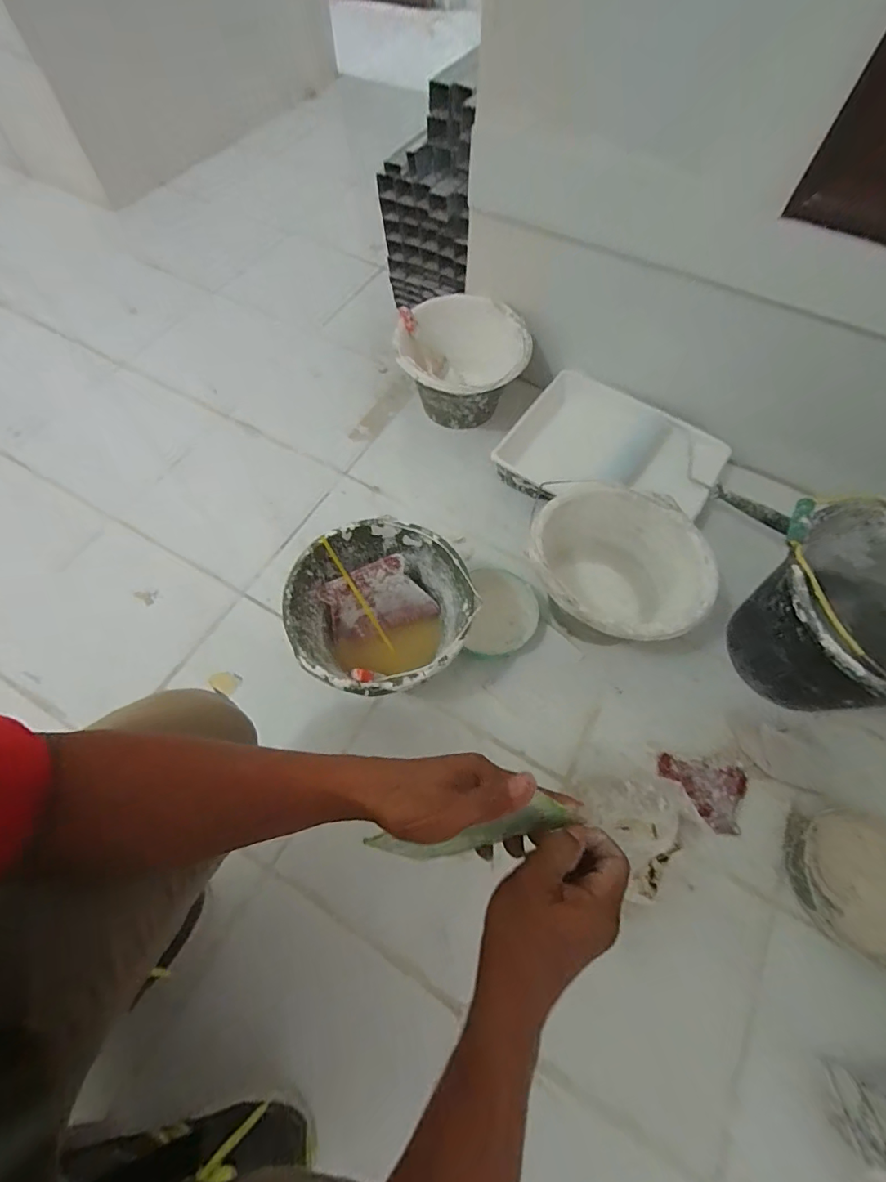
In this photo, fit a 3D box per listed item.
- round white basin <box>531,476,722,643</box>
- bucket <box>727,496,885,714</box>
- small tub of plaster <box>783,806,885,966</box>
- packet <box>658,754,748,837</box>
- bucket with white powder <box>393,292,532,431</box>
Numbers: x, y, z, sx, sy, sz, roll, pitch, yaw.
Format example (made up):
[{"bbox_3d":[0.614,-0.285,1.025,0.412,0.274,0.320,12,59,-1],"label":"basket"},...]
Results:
[{"bbox_3d":[0.254,-0.009,0.755,0.253,0.185,0.238,0,65,-1],"label":"round white basin"},{"bbox_3d":[0.570,0.041,0.664,0.266,0.231,0.266,0,65,-1],"label":"bucket"},{"bbox_3d":[0.558,0.385,0.631,0.160,0.064,0.168,0,65,-1],"label":"small tub of plaster"},{"bbox_3d":[0.381,0.289,0.702,0.128,0.027,0.088,25,67,11],"label":"packet"},{"bbox_3d":[0.036,-0.444,0.960,0.250,0.166,0.224,2,65,0],"label":"bucket with white powder"}]

